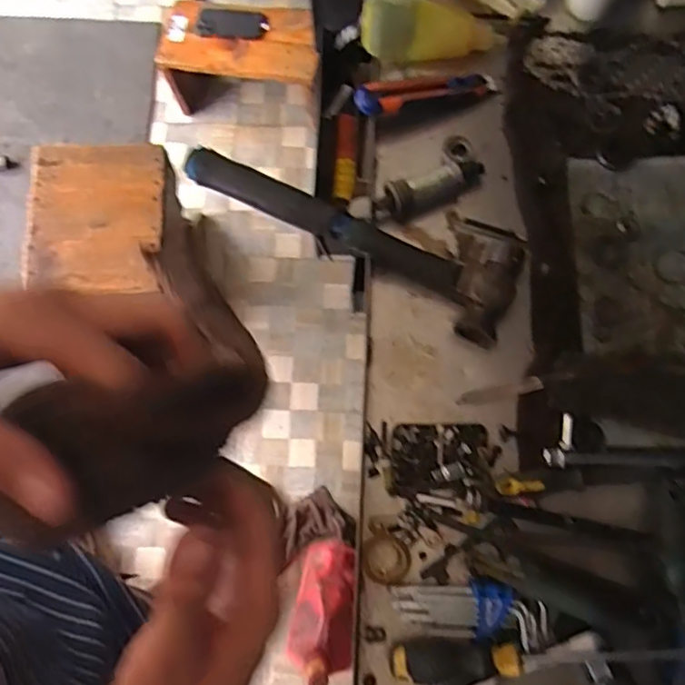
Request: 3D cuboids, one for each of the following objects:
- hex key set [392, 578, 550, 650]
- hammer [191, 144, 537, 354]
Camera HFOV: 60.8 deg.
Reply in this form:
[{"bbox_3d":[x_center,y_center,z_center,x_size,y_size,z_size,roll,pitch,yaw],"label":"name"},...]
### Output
[{"bbox_3d":[0.108,0.226,0.494,0.125,0.022,0.050,6,76,3],"label":"hex key set"},{"bbox_3d":[0.017,-0.128,0.579,0.341,0.046,0.114,29,78,8],"label":"hammer"}]

